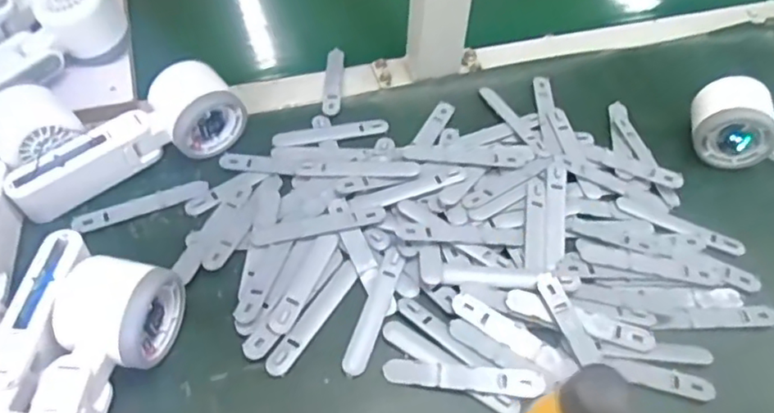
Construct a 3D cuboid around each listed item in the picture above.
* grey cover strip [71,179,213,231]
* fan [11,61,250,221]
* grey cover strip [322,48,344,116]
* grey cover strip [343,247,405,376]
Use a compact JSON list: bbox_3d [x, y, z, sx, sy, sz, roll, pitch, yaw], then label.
[{"bbox_3d":[-0.180,0.000,0.443,0.095,0.005,0.019,-19,55,-18],"label":"grey cover strip"},{"bbox_3d":[-0.191,-0.049,0.442,0.168,0.047,0.059,-33,60,-26],"label":"fan"},{"bbox_3d":[-0.048,-0.113,0.534,0.016,0.008,0.087,2,51,-2],"label":"grey cover strip"},{"bbox_3d":[-0.008,0.067,0.393,0.016,0.004,0.089,15,59,14],"label":"grey cover strip"}]

